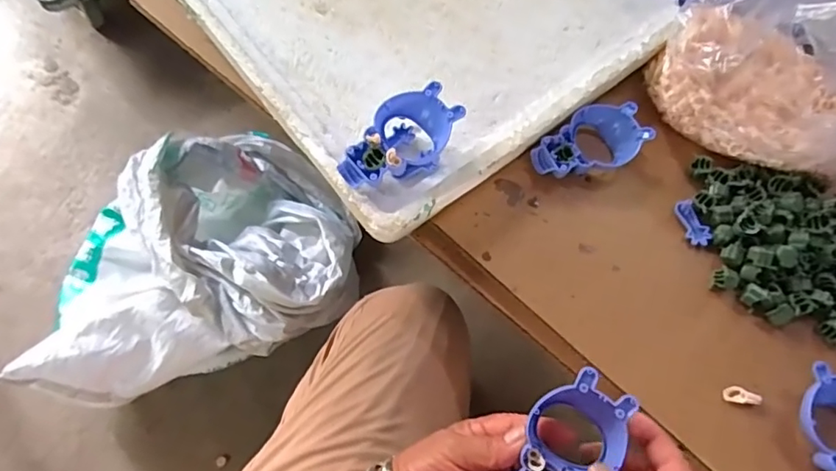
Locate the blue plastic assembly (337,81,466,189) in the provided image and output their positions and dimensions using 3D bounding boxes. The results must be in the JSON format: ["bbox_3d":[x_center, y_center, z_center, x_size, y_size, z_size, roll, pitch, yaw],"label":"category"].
[{"bbox_3d":[-0.012,-0.071,0.426,0.059,0.043,0.101,33,72,7],"label":"blue plastic assembly"}]

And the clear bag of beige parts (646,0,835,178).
[{"bbox_3d":[0.302,-0.139,0.414,0.187,0.141,0.113,35,72,8],"label":"clear bag of beige parts"}]

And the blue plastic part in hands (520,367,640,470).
[{"bbox_3d":[0.093,0.134,0.338,0.057,0.015,0.100,32,95,9],"label":"blue plastic part in hands"}]

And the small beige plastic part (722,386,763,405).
[{"bbox_3d":[0.242,0.120,0.397,0.027,0.006,0.012,8,70,15],"label":"small beige plastic part"}]

